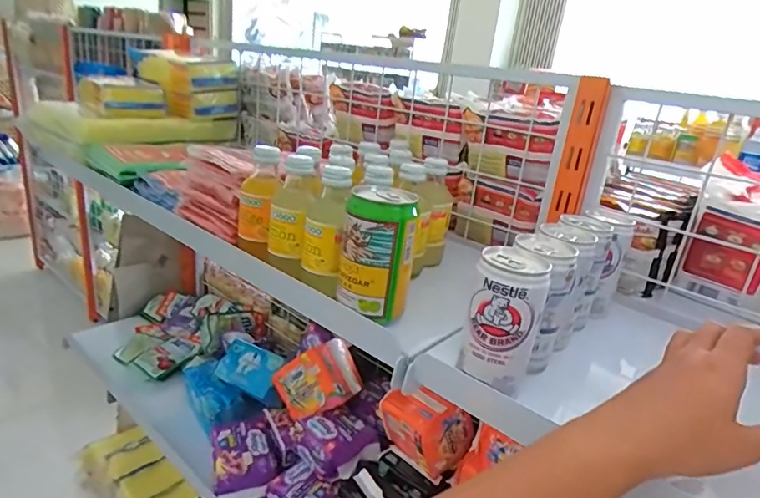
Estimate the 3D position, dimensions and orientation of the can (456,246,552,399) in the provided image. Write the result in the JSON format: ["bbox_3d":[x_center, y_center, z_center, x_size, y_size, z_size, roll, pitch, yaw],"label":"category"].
[{"bbox_3d":[0.090,0.050,0.354,0.048,0.090,0.045,14,21,19],"label":"can"}]

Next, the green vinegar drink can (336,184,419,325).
[{"bbox_3d":[-0.003,0.004,0.434,0.068,0.107,0.053,6,20,0],"label":"green vinegar drink can"}]

